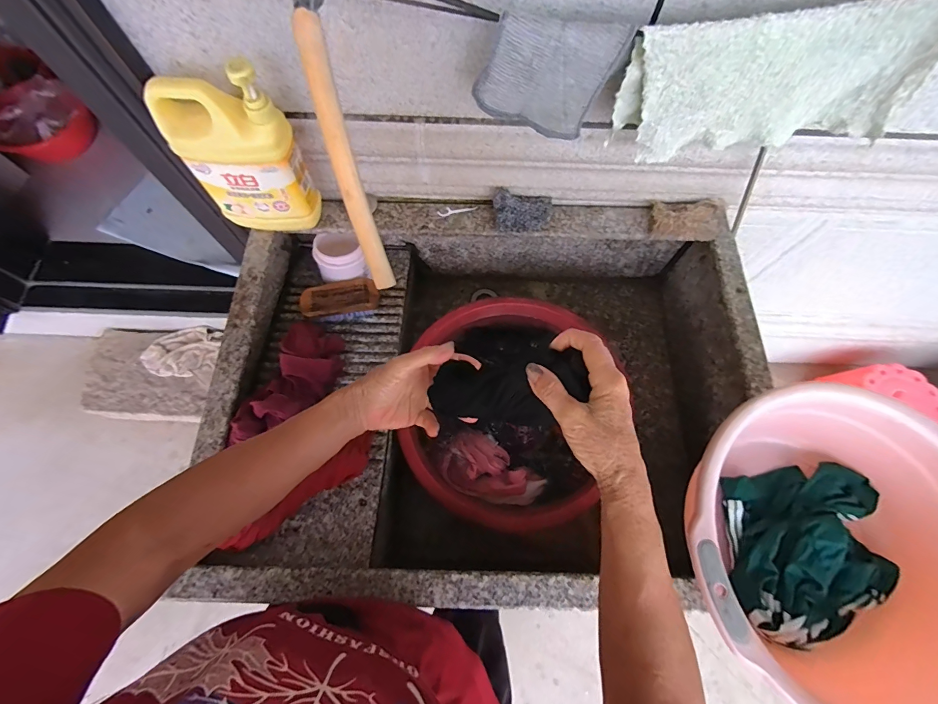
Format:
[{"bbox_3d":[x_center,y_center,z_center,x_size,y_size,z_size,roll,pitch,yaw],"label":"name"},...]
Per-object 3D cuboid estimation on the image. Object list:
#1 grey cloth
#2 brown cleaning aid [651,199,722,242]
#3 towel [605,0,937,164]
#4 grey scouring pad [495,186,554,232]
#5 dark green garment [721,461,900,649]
[{"bbox_3d":[0.080,-0.291,0.417,0.126,0.117,0.016,10,67,-11],"label":"grey cloth"},{"bbox_3d":[0.355,-0.215,0.641,0.114,0.036,0.056,0,70,-1],"label":"brown cleaning aid"},{"bbox_3d":[0.308,-0.280,0.416,0.280,0.160,0.029,5,70,1],"label":"towel"},{"bbox_3d":[0.088,-0.227,0.644,0.094,0.015,0.062,7,104,-12],"label":"grey scouring pad"},{"bbox_3d":[0.397,0.226,0.451,0.183,0.052,0.182,3,70,0],"label":"dark green garment"}]

